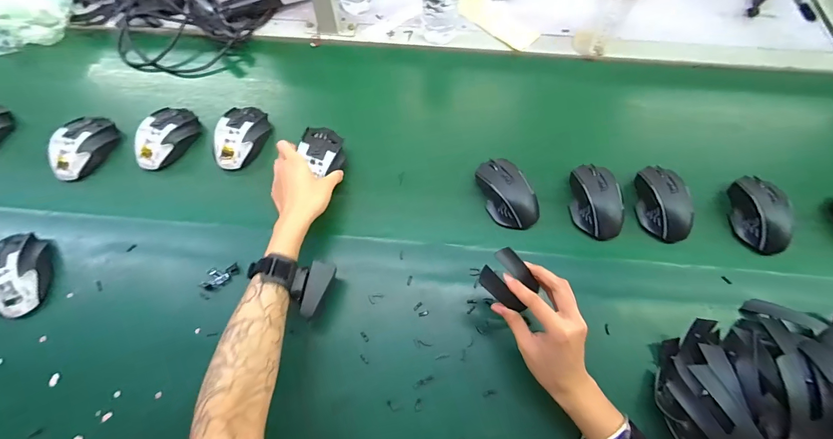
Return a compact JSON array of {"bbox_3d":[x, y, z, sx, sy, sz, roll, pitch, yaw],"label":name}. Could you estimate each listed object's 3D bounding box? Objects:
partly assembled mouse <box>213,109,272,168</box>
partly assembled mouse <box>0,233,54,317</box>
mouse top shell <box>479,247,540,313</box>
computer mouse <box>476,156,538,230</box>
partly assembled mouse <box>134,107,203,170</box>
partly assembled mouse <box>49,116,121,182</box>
[{"bbox_3d":[-0.285,-0.135,0.587,0.062,0.032,0.108,18,66,8],"label":"partly assembled mouse"},{"bbox_3d":[-0.538,0.071,0.489,0.071,0.035,0.112,-26,67,-12],"label":"partly assembled mouse"},{"bbox_3d":[0.100,0.067,0.402,0.069,0.017,0.062,36,94,-4],"label":"mouse top shell"},{"bbox_3d":[0.135,-0.041,0.542,0.064,0.034,0.114,-25,67,-11],"label":"computer mouse"},{"bbox_3d":[-0.408,-0.137,0.593,0.064,0.036,0.120,16,66,8],"label":"partly assembled mouse"},{"bbox_3d":[-0.538,-0.119,0.585,0.062,0.039,0.118,14,66,7],"label":"partly assembled mouse"}]

